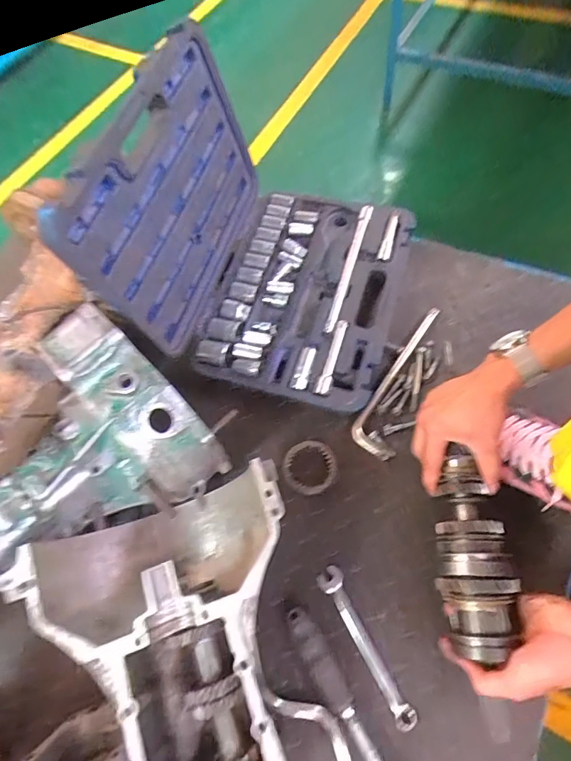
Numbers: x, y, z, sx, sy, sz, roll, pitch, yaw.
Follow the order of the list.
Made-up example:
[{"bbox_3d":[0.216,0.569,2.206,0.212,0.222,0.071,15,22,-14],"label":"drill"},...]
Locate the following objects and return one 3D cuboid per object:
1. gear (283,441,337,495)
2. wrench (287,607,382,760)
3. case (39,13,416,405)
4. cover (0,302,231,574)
[{"bbox_3d":[0.033,0.117,0.592,0.071,0.012,0.070,-1,66,2],"label":"gear"},{"bbox_3d":[0.075,0.363,0.470,0.040,0.034,0.241,-29,64,-10],"label":"wrench"},{"bbox_3d":[-0.013,-0.203,0.610,0.378,0.257,0.368,15,66,9],"label":"case"},{"bbox_3d":[-0.270,0.100,0.540,0.303,0.152,0.236,-42,70,-16],"label":"cover"}]

